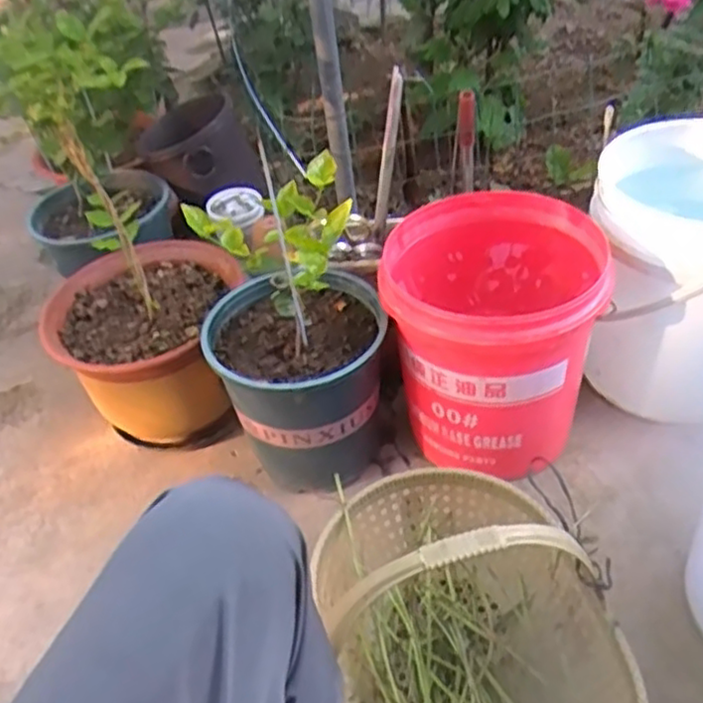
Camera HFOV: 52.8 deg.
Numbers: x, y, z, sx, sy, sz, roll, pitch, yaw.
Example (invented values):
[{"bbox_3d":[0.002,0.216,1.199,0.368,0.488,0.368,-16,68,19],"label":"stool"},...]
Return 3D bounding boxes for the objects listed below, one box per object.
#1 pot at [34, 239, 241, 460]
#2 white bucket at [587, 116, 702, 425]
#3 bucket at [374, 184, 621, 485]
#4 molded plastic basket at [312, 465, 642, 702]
[{"bbox_3d":[-0.309,0.006,1.137,0.279,0.251,0.259,-5,41,5],"label":"pot"},{"bbox_3d":[0.497,-0.100,1.066,0.280,0.366,0.302,-4,42,3],"label":"white bucket"},{"bbox_3d":[0.195,-0.019,1.010,0.280,0.300,0.279,-5,41,5],"label":"bucket"},{"bbox_3d":[0.123,0.285,0.746,0.280,0.281,0.409,-13,42,-7],"label":"molded plastic basket"}]

